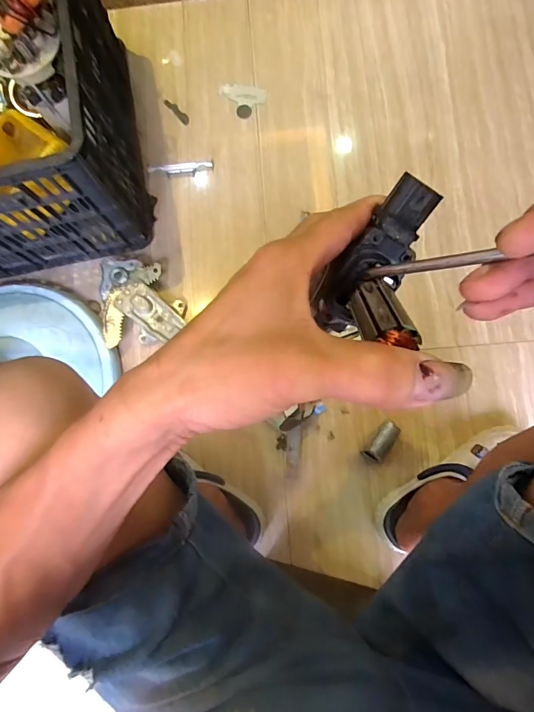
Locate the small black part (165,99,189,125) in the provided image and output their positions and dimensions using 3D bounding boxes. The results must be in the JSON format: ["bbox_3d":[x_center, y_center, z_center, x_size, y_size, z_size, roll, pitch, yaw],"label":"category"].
[{"bbox_3d":[-0.182,-0.498,0.825,0.018,0.004,0.069,-42,81,-2],"label":"small black part"}]

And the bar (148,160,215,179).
[{"bbox_3d":[-0.170,-0.373,0.805,0.130,0.010,0.033,-4,81,4],"label":"bar"}]

